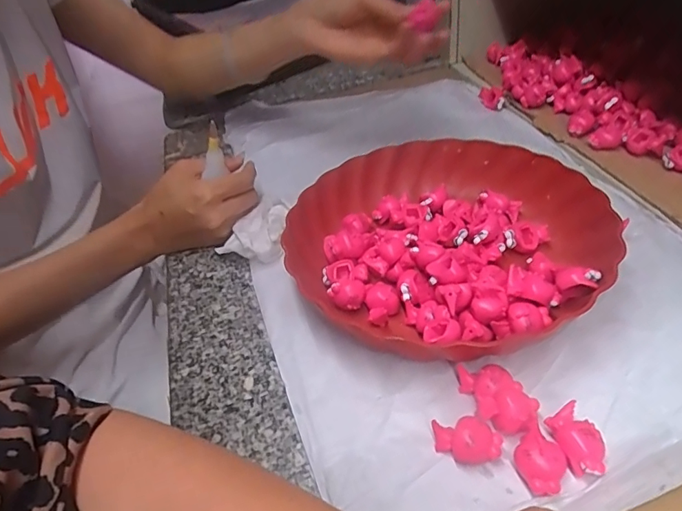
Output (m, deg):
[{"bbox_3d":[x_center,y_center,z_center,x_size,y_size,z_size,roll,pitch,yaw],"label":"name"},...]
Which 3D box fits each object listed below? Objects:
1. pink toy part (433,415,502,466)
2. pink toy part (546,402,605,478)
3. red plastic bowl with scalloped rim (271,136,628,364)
[{"bbox_3d":[0.072,0.106,0.280,0.035,0.020,0.022,-6,41,2],"label":"pink toy part"},{"bbox_3d":[0.128,0.102,0.269,0.020,0.019,0.036,-15,41,-10],"label":"pink toy part"},{"bbox_3d":[0.085,-0.019,0.402,0.238,0.050,0.232,-4,41,3],"label":"red plastic bowl with scalloped rim"}]

